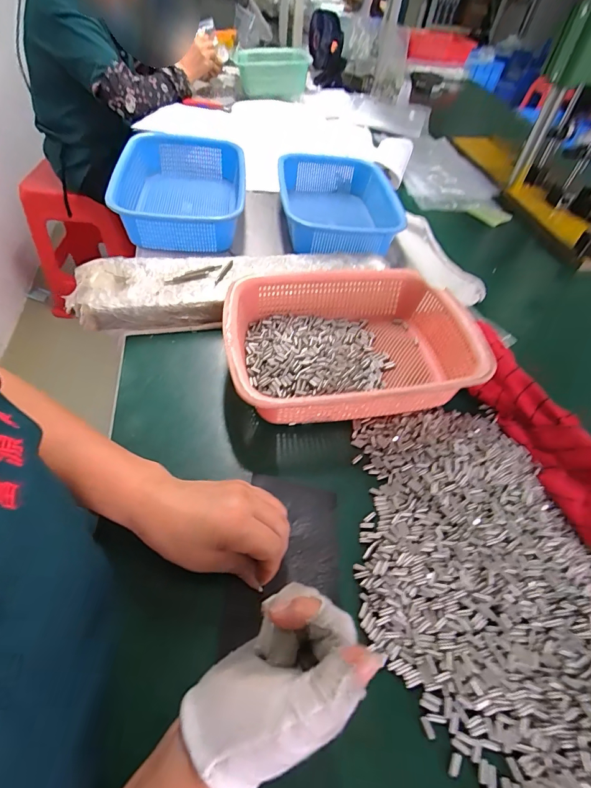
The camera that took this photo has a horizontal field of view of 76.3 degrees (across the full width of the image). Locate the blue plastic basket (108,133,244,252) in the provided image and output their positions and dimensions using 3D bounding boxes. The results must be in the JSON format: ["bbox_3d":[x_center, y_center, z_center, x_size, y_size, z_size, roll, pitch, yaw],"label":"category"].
[{"bbox_3d":[-0.193,-0.351,0.664,0.195,0.083,0.279,1,53,-6],"label":"blue plastic basket"}]

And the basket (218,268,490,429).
[{"bbox_3d":[0.064,-0.061,0.470,0.295,0.075,0.216,-5,54,-11],"label":"basket"}]

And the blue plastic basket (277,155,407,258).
[{"bbox_3d":[0.074,-0.344,0.702,0.211,0.081,0.277,3,53,-5],"label":"blue plastic basket"}]

